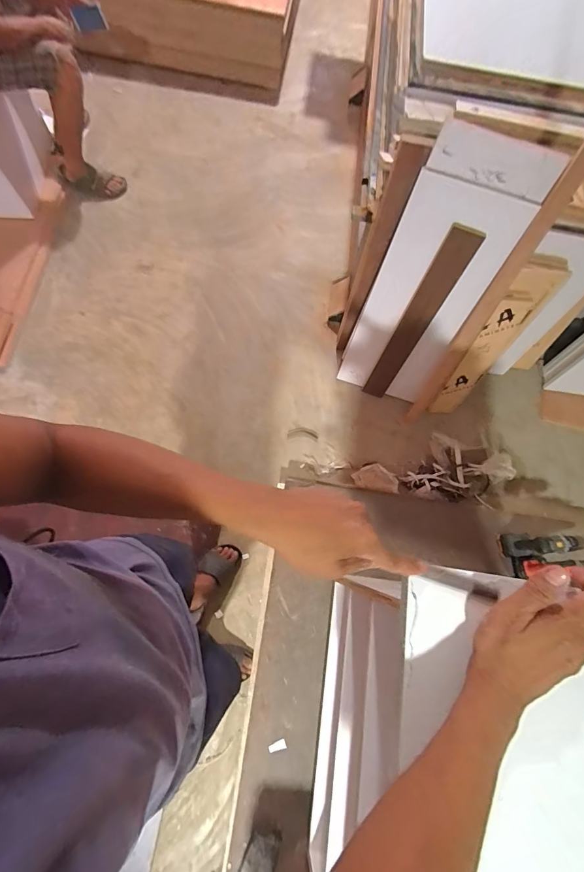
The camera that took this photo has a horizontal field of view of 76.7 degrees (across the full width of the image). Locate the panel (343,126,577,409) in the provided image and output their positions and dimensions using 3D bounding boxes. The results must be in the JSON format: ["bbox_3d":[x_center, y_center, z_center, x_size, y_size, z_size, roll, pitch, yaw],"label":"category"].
[{"bbox_3d":[0.406,-0.432,1.188,0.317,0.860,0.029,23,57,6],"label":"panel"}]

